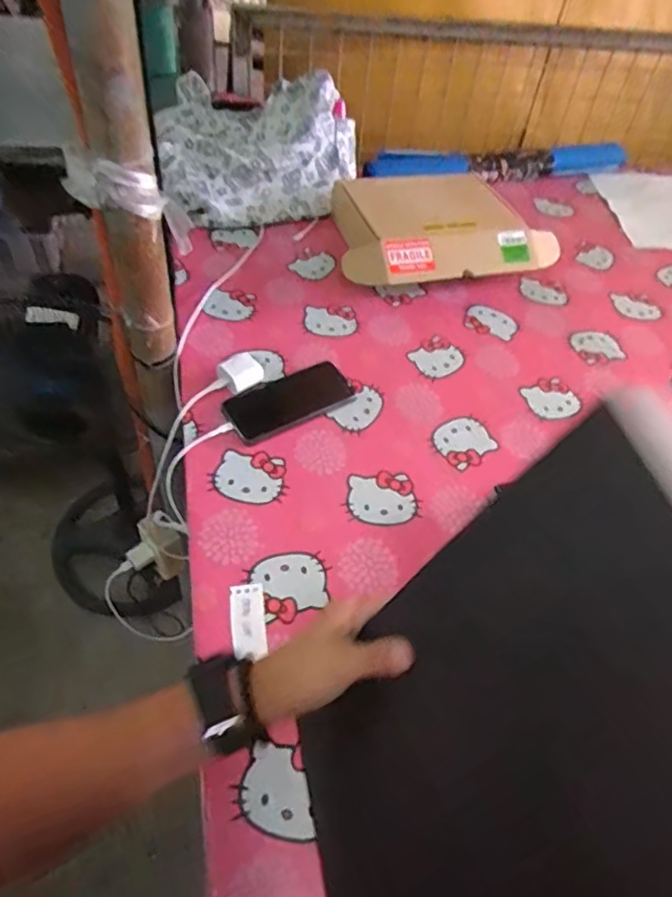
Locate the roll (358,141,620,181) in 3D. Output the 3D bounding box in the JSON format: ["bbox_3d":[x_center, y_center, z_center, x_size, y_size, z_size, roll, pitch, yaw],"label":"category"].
[{"bbox_3d":[0.341,-0.585,1.214,0.590,0.062,0.071,-13,53,-16],"label":"roll"}]

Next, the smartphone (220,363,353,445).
[{"bbox_3d":[-0.059,-0.061,0.756,0.161,0.008,0.080,-27,65,-19],"label":"smartphone"}]

